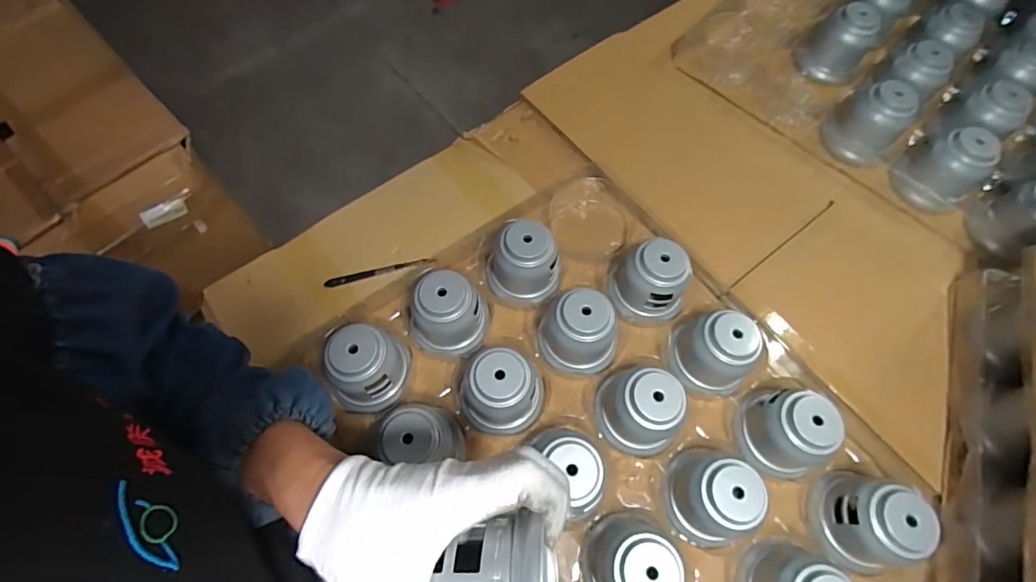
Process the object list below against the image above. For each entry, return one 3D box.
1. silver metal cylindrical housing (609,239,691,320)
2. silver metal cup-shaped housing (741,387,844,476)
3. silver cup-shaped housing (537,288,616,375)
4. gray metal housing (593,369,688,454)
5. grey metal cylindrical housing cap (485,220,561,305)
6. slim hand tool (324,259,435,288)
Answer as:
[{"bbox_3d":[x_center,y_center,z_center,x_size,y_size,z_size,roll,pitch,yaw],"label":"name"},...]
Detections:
[{"bbox_3d":[0.152,-0.012,0.569,0.084,0.079,0.073,6,67,2],"label":"silver metal cylindrical housing"},{"bbox_3d":[0.271,0.138,0.501,0.064,0.077,0.068,0,67,0],"label":"silver metal cup-shaped housing"},{"bbox_3d":[0.066,0.047,0.541,0.087,0.083,0.076,2,67,0],"label":"silver cup-shaped housing"},{"bbox_3d":[0.122,0.122,0.507,0.077,0.078,0.073,19,68,8],"label":"gray metal housing"},{"bbox_3d":[0.004,-0.031,0.574,0.088,0.084,0.074,2,67,0],"label":"grey metal cylindrical housing cap"},{"bbox_3d":[-0.172,-0.025,0.617,0.134,0.007,0.011,-13,67,-3],"label":"slim hand tool"}]

